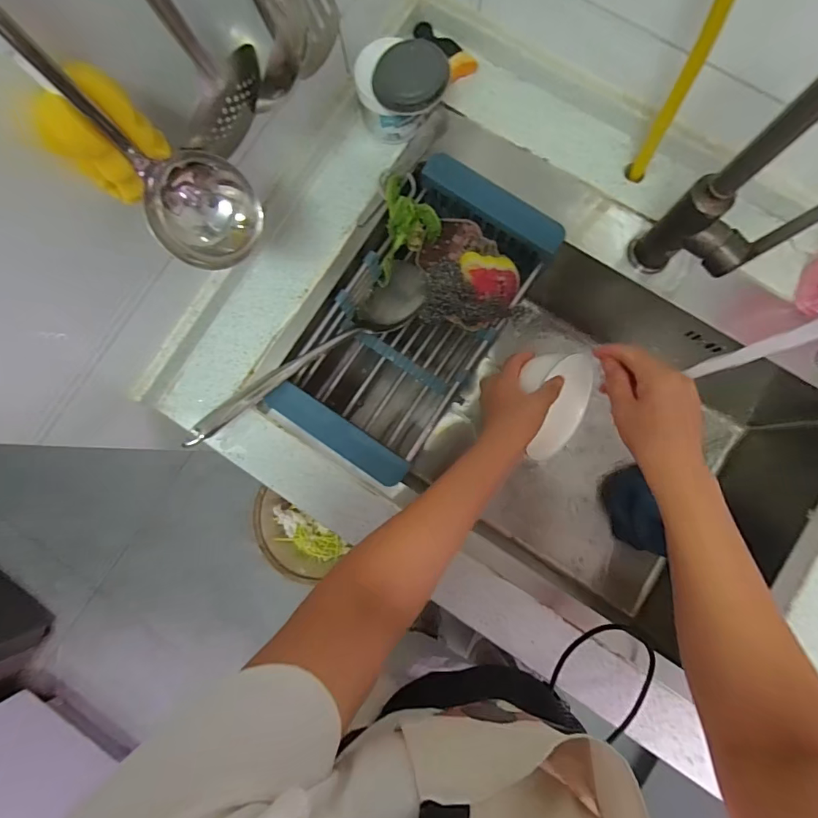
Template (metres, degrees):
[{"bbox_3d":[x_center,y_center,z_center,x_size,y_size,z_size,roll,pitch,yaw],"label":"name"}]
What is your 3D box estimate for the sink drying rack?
[{"bbox_3d":[0.008,-0.108,0.576,0.196,0.085,0.381,34,86,6],"label":"sink drying rack"}]

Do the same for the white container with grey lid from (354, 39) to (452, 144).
[{"bbox_3d":[-0.009,-0.363,0.515,0.101,0.099,0.085,-3,84,1],"label":"white container with grey lid"}]

